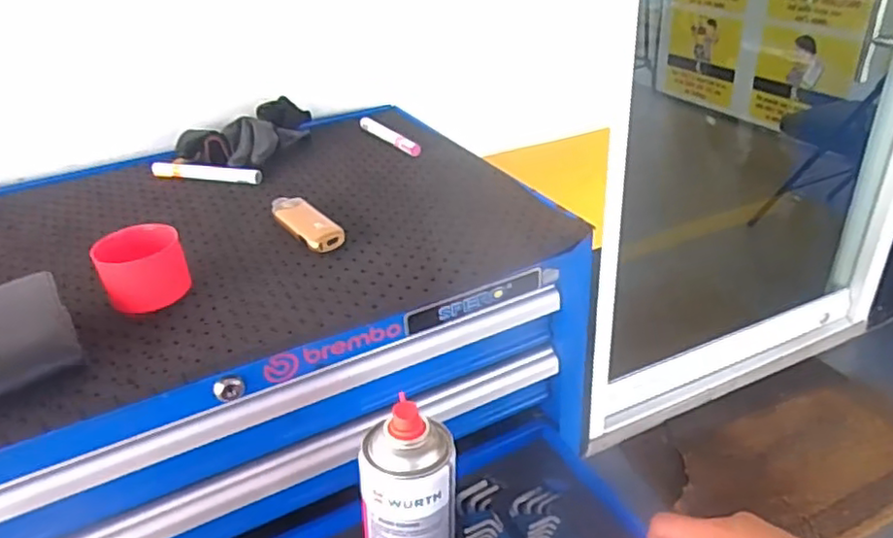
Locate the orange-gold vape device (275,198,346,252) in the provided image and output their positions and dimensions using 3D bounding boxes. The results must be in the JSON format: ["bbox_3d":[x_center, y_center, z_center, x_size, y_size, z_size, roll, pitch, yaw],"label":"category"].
[{"bbox_3d":[-0.136,-0.044,0.610,0.035,0.018,0.102,-24,36,-29],"label":"orange-gold vape device"}]

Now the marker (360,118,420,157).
[{"bbox_3d":[-0.076,-0.171,0.817,0.017,0.013,0.144,-22,35,-26],"label":"marker"}]

